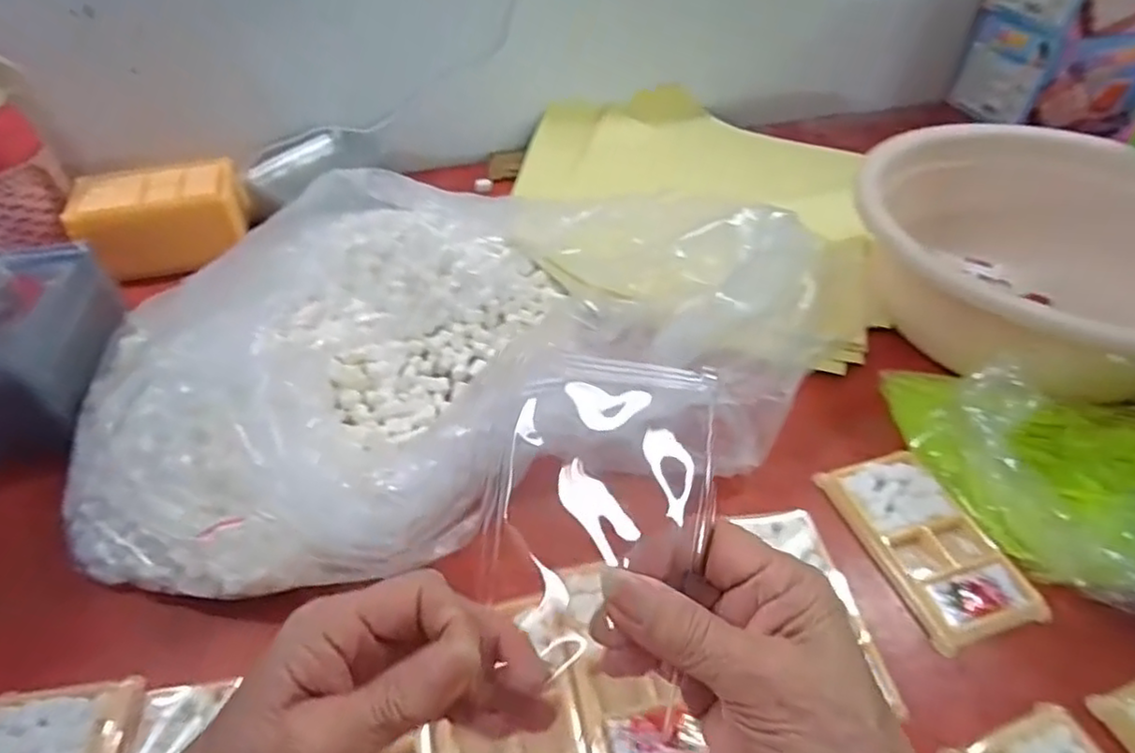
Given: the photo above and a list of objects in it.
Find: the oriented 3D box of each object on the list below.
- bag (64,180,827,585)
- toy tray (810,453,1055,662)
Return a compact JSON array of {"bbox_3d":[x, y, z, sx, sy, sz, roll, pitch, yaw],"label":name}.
[{"bbox_3d":[-0.085,-0.030,0.526,0.519,0.115,0.338,-11,45,-11],"label":"bag"},{"bbox_3d":[0.240,0.109,0.450,0.075,0.011,0.134,-13,45,-13],"label":"toy tray"}]

